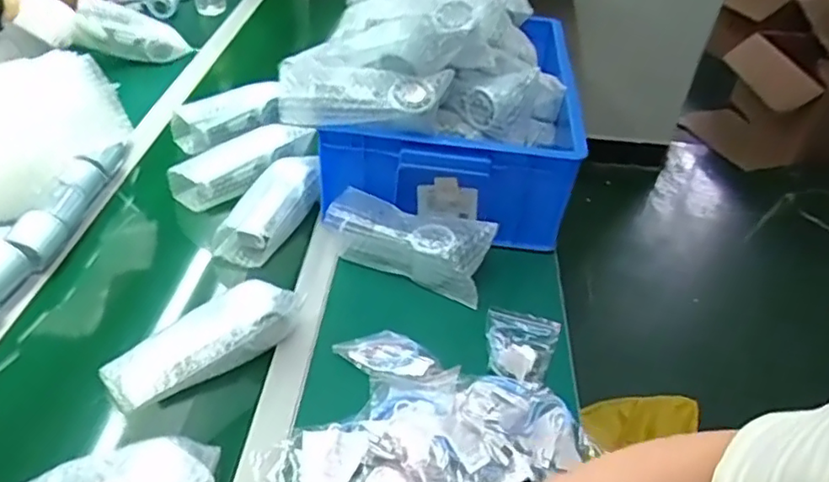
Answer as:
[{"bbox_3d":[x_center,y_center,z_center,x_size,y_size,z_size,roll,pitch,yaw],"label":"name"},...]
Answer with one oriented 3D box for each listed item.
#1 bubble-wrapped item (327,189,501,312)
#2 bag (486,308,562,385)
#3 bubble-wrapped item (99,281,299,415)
[{"bbox_3d":[-0.006,0.000,0.812,0.212,0.074,0.078,19,40,18],"label":"bubble-wrapped item"},{"bbox_3d":[0.121,0.117,0.727,0.082,0.031,0.116,16,39,14],"label":"bag"},{"bbox_3d":[-0.219,0.110,0.662,0.200,0.052,0.064,-28,48,-34],"label":"bubble-wrapped item"}]

